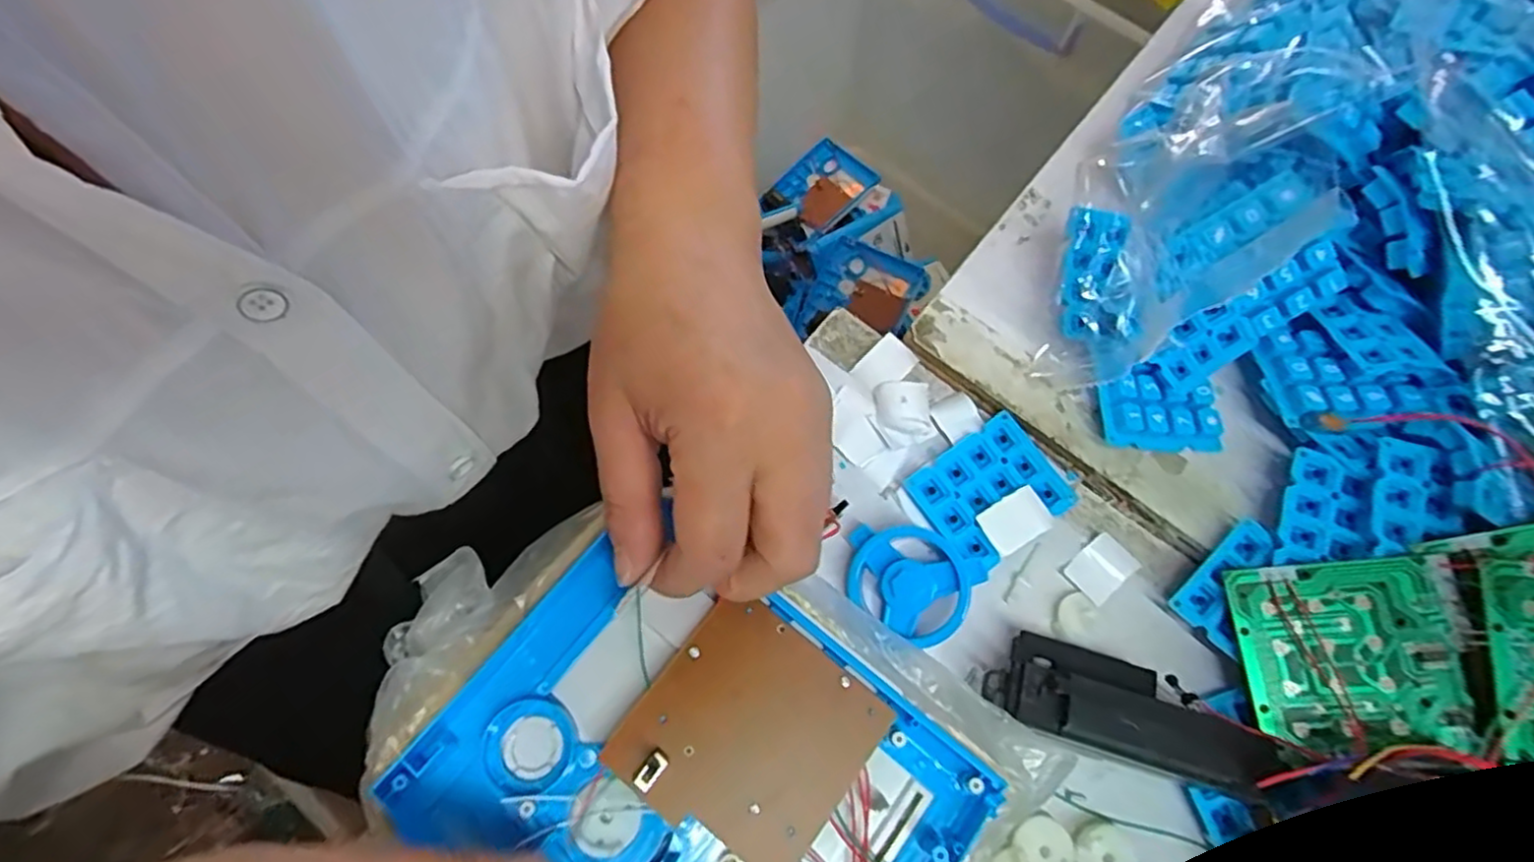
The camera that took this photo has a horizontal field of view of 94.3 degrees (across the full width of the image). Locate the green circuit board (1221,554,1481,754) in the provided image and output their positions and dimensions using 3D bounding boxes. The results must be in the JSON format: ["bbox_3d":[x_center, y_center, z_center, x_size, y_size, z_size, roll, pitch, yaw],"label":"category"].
[{"bbox_3d":[0.218,0.082,0.266,0.071,0.004,0.066,-7,71,16],"label":"green circuit board"}]

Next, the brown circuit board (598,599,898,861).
[{"bbox_3d":[-0.006,0.104,0.244,0.072,0.009,0.072,38,72,12],"label":"brown circuit board"}]

